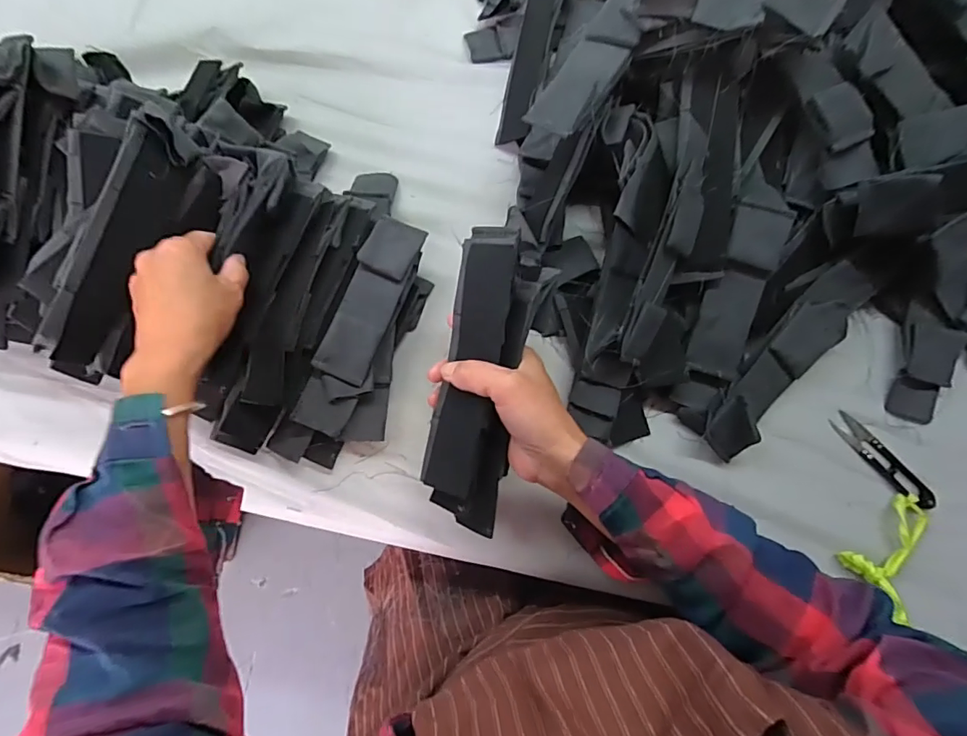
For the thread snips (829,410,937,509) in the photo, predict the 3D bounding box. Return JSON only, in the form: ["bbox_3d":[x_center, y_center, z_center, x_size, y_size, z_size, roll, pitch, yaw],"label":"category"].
[{"bbox_3d":[0.354,0.080,0.433,0.021,0.016,0.096,-39,81,-7],"label":"thread snips"}]

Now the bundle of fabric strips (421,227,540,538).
[{"bbox_3d":[-0.003,0.009,0.364,0.062,0.026,0.222,8,93,2],"label":"bundle of fabric strips"}]

